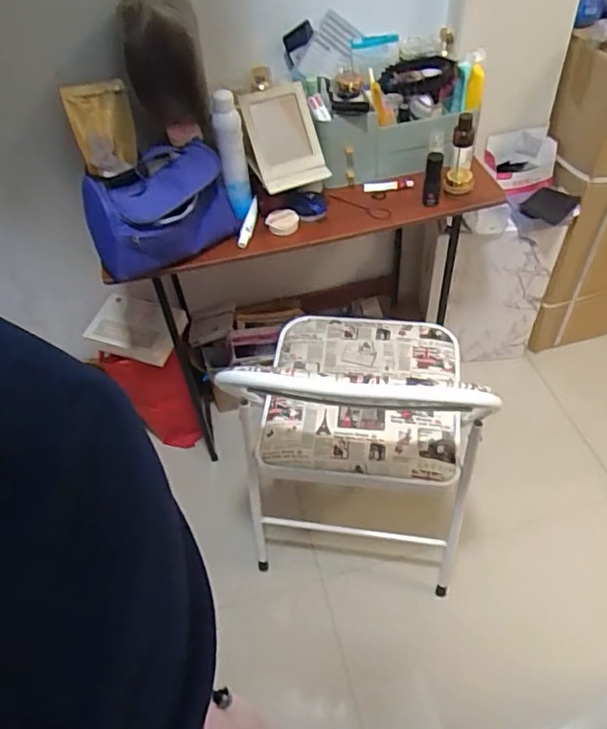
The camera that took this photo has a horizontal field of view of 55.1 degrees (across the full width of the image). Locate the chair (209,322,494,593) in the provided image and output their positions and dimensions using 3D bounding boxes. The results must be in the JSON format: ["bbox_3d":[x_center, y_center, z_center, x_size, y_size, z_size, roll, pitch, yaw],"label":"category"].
[{"bbox_3d":[0.119,0.093,1.182,0.433,0.691,0.435,5,50,11],"label":"chair"}]

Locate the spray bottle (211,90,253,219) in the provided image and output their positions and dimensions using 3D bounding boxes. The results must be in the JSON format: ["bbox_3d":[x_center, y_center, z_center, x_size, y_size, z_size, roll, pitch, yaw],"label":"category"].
[{"bbox_3d":[-0.126,-0.370,1.033,0.048,0.214,0.050,-10,49,-2],"label":"spray bottle"}]

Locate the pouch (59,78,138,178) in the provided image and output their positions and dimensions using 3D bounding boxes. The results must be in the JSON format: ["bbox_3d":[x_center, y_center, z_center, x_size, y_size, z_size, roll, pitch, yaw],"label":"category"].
[{"bbox_3d":[-0.364,-0.422,1.055,0.111,0.033,0.169,-13,92,-2],"label":"pouch"}]

